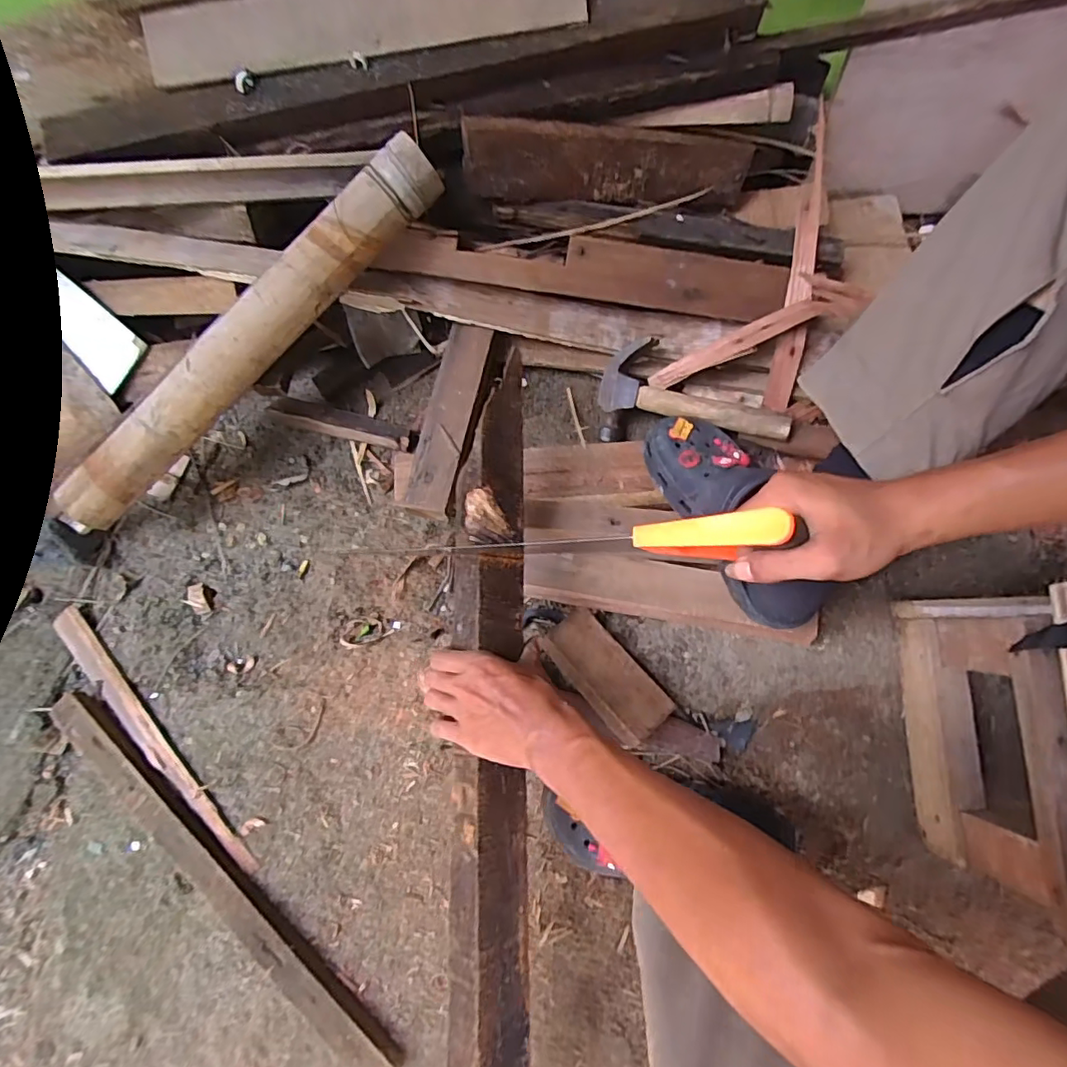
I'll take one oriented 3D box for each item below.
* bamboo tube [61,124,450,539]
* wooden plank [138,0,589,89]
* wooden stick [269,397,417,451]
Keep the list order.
[{"bbox_3d":[-0.306,-0.198,0.588,0.536,0.058,0.059,-42,80,6],"label":"bamboo tube"},{"bbox_3d":[-0.168,-0.509,0.547,0.434,0.012,0.068,-7,107,3],"label":"wooden plank"},{"bbox_3d":[-0.241,-0.138,0.706,0.184,0.029,0.032,15,79,4],"label":"wooden stick"}]

